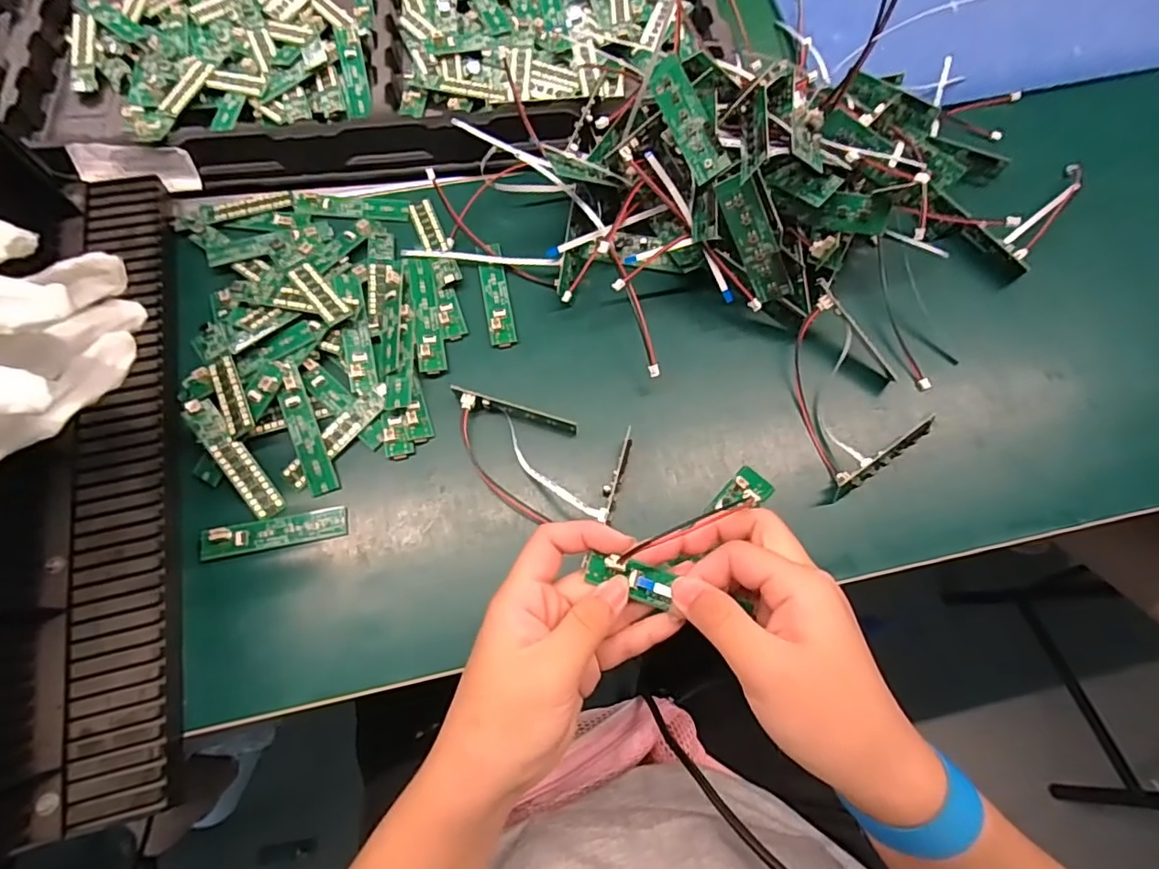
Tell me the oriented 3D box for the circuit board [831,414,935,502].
[{"bbox_3d":[0.195,0.013,0.369,0.086,0.018,0.011,-31,75,-11],"label":"circuit board"}]

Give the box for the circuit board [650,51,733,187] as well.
[{"bbox_3d":[0.066,-0.194,0.358,0.022,0.004,0.081,-29,79,33],"label":"circuit board"}]

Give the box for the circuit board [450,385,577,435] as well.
[{"bbox_3d":[-0.041,-0.013,0.375,0.081,0.019,0.011,14,72,3],"label":"circuit board"}]

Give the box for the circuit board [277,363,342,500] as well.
[{"bbox_3d":[-0.172,-0.004,0.364,0.016,0.007,0.086,-19,86,-16],"label":"circuit board"}]

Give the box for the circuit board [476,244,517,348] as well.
[{"bbox_3d":[-0.059,-0.101,0.411,0.018,0.006,0.083,-10,72,-5],"label":"circuit board"}]

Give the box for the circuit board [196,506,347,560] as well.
[{"bbox_3d":[-0.183,0.058,0.347,0.082,0.009,0.019,-11,72,-5],"label":"circuit board"}]

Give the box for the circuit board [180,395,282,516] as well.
[{"bbox_3d":[-0.213,0.014,0.356,0.017,0.006,0.083,-37,89,-13],"label":"circuit board"}]

